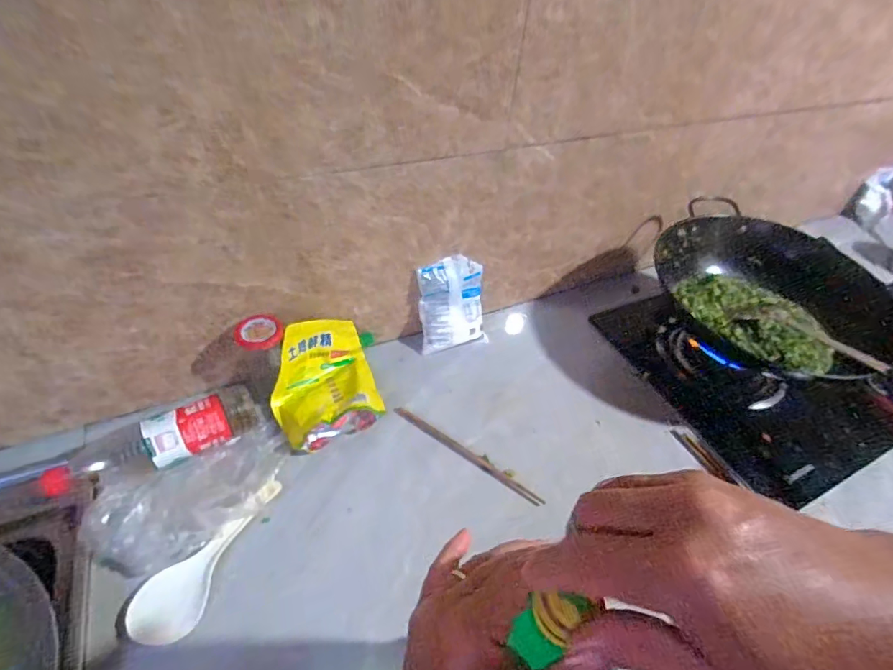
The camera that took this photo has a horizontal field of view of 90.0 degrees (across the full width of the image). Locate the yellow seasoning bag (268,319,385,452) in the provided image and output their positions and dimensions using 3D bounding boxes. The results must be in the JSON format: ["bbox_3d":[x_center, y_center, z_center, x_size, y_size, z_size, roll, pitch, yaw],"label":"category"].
[{"bbox_3d":[-0.168,0.061,0.629,0.152,0.086,0.156,-18,49,-21],"label":"yellow seasoning bag"}]

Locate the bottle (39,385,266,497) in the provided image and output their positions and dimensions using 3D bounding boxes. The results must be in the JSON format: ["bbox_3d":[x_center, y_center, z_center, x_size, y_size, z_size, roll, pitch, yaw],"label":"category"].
[{"bbox_3d":[-0.344,0.129,0.547,0.232,0.053,0.058,-26,53,-27],"label":"bottle"}]

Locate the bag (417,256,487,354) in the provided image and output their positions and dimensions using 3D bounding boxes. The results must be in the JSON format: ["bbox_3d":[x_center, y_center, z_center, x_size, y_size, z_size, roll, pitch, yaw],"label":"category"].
[{"bbox_3d":[0.012,-0.052,0.723,0.115,0.147,0.032,-10,19,-17],"label":"bag"}]

